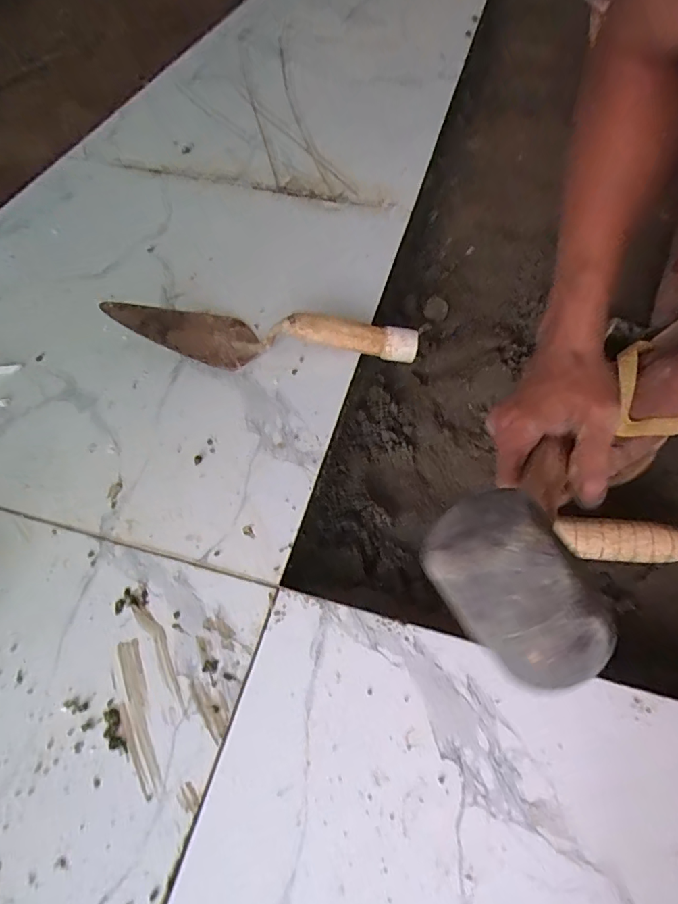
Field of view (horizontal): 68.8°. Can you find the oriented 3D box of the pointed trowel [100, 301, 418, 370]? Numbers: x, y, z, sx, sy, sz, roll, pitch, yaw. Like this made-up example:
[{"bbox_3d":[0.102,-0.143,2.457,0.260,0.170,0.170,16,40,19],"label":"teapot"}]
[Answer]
[{"bbox_3d":[-0.070,-0.123,0.478,0.277,0.051,0.078,-4,56,-4],"label":"pointed trowel"}]

